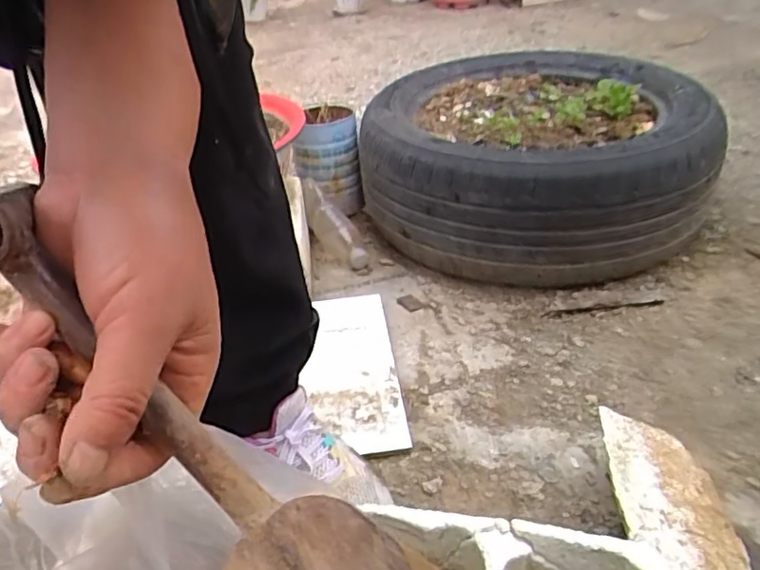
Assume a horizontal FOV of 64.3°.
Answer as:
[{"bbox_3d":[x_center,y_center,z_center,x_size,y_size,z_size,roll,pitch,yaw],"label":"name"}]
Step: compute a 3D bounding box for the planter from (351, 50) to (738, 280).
[{"bbox_3d":[0.231,-0.207,1.040,0.504,0.219,0.552,-4,34,2],"label":"planter"}]

